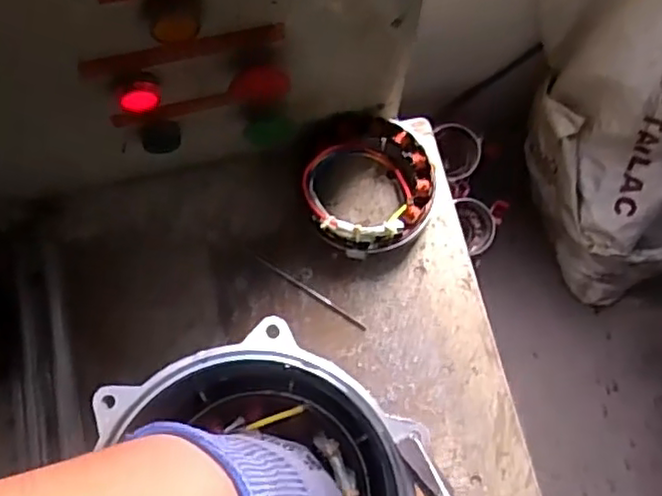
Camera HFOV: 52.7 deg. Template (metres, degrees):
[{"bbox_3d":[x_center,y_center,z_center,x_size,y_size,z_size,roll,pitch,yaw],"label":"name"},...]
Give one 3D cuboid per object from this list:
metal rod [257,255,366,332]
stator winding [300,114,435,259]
[{"bbox_3d":[-0.017,0.038,0.561,0.109,0.005,0.006,33,78,8],"label":"metal rod"},{"bbox_3d":[0.029,-0.052,0.563,0.110,0.044,0.115,0,75,0],"label":"stator winding"}]

